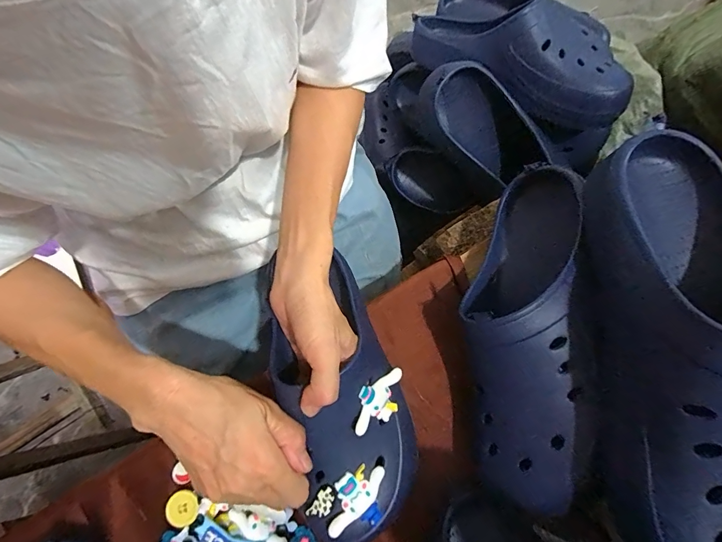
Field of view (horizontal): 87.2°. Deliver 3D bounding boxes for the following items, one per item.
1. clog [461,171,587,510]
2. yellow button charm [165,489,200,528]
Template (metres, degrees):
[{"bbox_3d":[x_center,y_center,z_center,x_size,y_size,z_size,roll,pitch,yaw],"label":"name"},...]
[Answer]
[{"bbox_3d":[0.132,0.044,0.329,0.088,0.102,0.282,10,79,1],"label":"clog"},{"bbox_3d":[-0.161,0.214,0.343,0.029,0.006,0.029,0,79,-1],"label":"yellow button charm"}]

